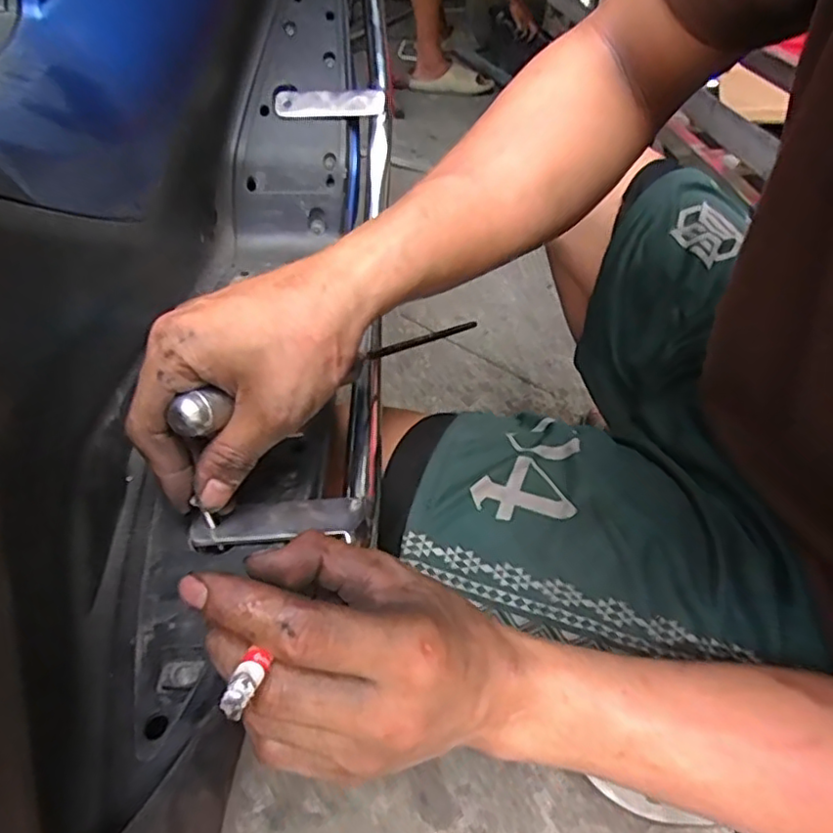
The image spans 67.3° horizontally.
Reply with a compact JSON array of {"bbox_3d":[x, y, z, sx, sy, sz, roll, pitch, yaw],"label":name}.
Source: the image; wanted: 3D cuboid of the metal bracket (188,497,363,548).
[{"bbox_3d":[-0.070,0.053,0.313,0.084,0.006,0.022,-7,44,-7],"label":"metal bracket"}]

